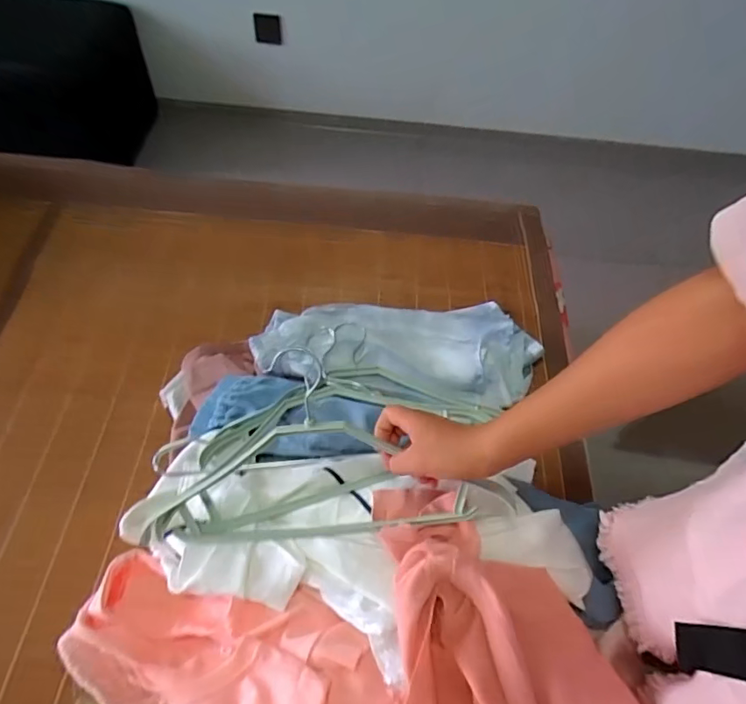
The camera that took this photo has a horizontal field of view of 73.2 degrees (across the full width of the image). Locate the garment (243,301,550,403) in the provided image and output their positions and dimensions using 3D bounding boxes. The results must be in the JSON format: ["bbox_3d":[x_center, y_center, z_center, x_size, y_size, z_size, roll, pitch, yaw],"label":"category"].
[{"bbox_3d":[0.045,-0.006,0.739,0.419,0.087,0.175,-5,58,-8],"label":"garment"}]

